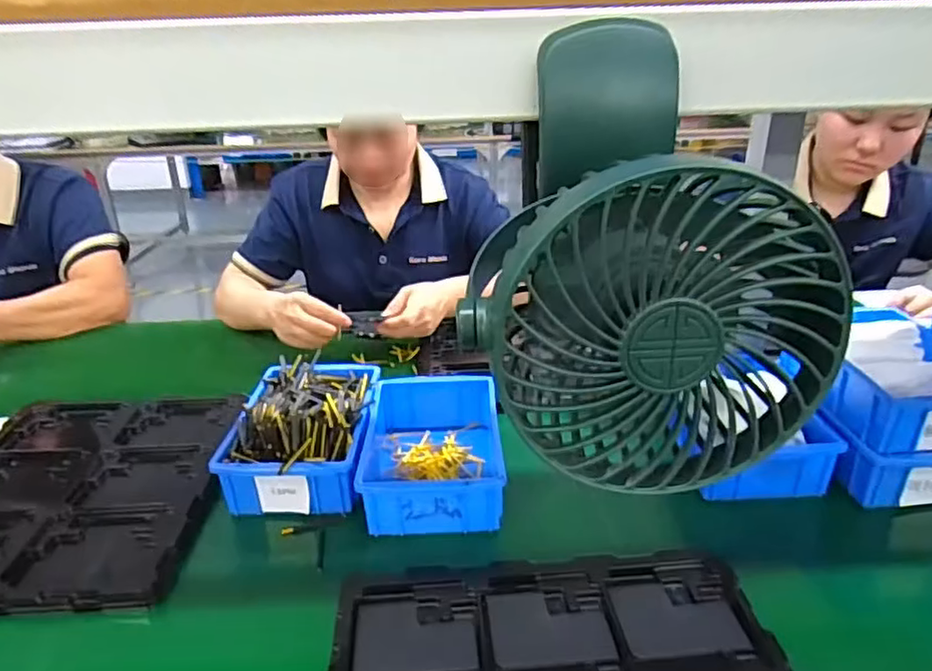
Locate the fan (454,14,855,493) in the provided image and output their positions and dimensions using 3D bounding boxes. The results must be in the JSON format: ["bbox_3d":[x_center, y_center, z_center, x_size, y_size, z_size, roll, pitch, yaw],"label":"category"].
[{"bbox_3d":[0.064,-0.030,0.232,0.111,0.132,0.106,1,25,5],"label":"fan"}]

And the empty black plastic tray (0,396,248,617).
[{"bbox_3d":[-0.391,0.150,0.663,0.300,0.023,0.323,-2,25,-2],"label":"empty black plastic tray"}]

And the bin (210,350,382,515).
[{"bbox_3d":[-0.165,0.093,0.693,0.147,0.091,0.207,0,24,2],"label":"bin"}]

